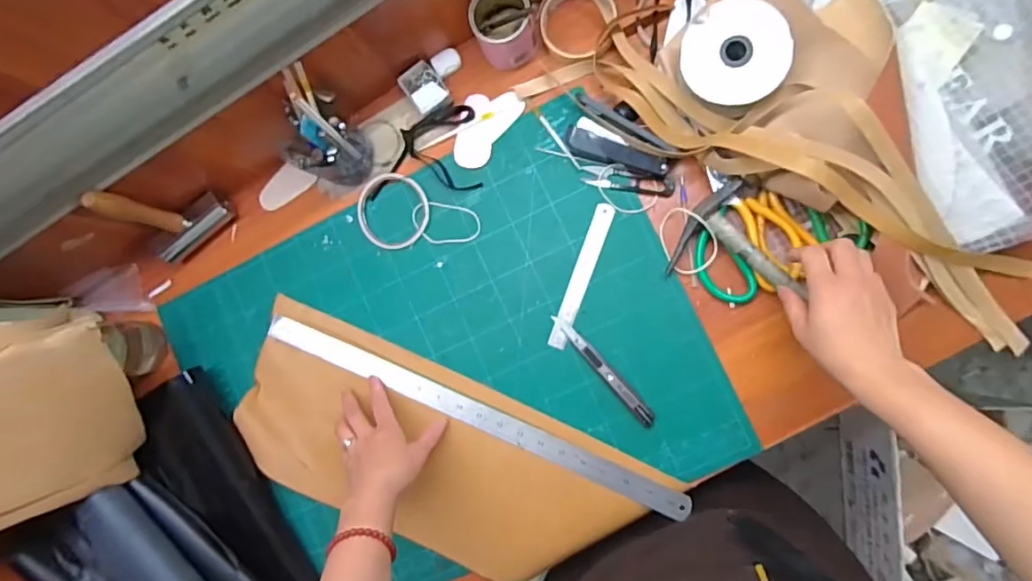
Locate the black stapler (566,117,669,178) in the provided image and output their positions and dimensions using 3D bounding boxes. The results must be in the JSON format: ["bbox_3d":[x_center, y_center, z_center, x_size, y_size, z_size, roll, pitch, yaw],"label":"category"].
[{"bbox_3d":[0.109,-0.153,0.625,0.117,0.027,0.034,29,91,9],"label":"black stapler"}]

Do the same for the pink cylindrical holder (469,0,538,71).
[{"bbox_3d":[-0.013,-0.295,0.629,0.064,0.068,0.076,-16,85,7],"label":"pink cylindrical holder"}]

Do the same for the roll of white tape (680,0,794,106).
[{"bbox_3d":[0.214,-0.233,0.551,0.096,0.020,0.098,0,88,9],"label":"roll of white tape"}]

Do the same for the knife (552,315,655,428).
[{"bbox_3d":[0.096,0.089,0.627,0.020,0.014,0.153,-44,82,4],"label":"knife"}]

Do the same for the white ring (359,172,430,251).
[{"bbox_3d":[-0.148,-0.094,0.670,0.090,0.011,0.087,-7,86,8],"label":"white ring"}]

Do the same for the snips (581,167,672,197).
[{"bbox_3d":[0.125,-0.124,0.629,0.102,0.015,0.023,9,88,9],"label":"snips"}]

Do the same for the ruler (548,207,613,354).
[{"bbox_3d":[0.075,-0.016,0.638,0.019,0.004,0.170,21,90,9],"label":"ruler"}]

